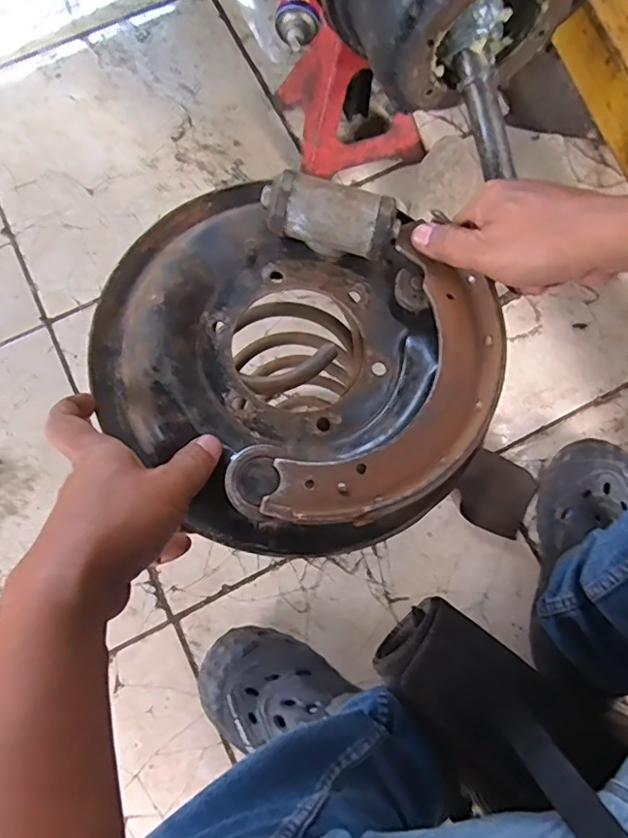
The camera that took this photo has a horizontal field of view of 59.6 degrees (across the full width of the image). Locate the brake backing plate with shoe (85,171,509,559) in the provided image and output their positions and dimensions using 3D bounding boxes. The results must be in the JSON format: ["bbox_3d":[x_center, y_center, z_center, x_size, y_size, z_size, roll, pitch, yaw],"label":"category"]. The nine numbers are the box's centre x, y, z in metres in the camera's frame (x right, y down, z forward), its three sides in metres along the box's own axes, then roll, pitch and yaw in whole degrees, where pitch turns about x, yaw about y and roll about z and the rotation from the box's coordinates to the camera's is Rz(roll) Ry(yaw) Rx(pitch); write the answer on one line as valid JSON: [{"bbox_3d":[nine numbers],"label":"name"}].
[{"bbox_3d":[-0.013,-0.052,0.362,0.232,0.054,0.263,-37,80,-9],"label":"brake backing plate with shoe"}]

